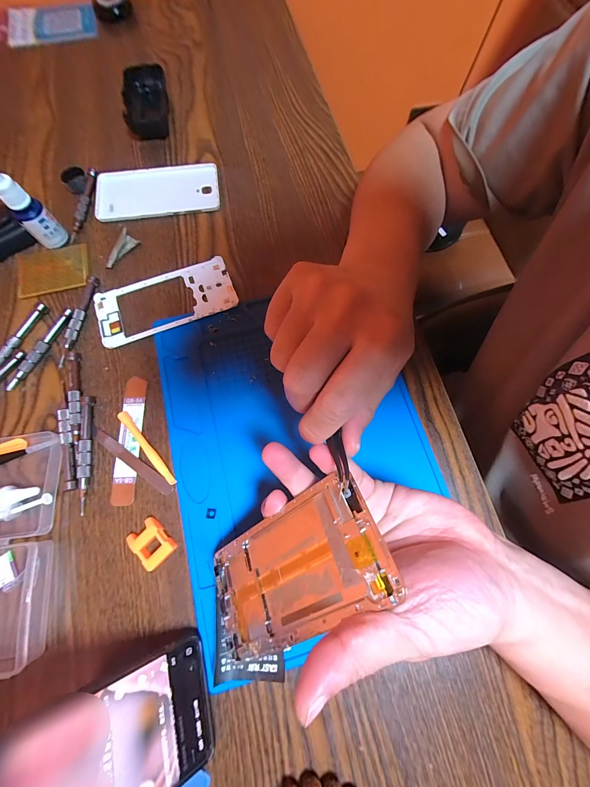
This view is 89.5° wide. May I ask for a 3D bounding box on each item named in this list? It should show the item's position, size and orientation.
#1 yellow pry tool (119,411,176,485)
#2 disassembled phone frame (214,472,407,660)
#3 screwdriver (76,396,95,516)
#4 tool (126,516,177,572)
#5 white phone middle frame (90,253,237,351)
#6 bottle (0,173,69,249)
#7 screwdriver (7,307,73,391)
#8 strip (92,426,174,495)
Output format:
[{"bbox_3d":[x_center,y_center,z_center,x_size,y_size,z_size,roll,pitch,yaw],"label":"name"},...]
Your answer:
[{"bbox_3d":[-0.136,0.050,0.271,0.009,0.006,0.083,-39,78,-12],"label":"yellow pry tool"},{"bbox_3d":[-0.006,0.111,0.186,0.138,0.004,0.067,-42,52,25],"label":"disassembled phone frame"},{"bbox_3d":[-0.188,0.052,0.268,0.010,0.010,0.103,-7,73,-3],"label":"screwdriver"},{"bbox_3d":[-0.117,0.124,0.247,0.026,0.013,0.035,-42,78,-13],"label":"tool"},{"bbox_3d":[-0.137,-0.100,0.317,0.142,0.008,0.070,-20,74,-7],"label":"white phone middle frame"},{"bbox_3d":[-0.268,-0.187,0.295,0.024,0.090,0.024,9,73,1],"label":"bottle"},{"bbox_3d":[-0.255,-0.045,0.297,0.011,0.011,0.094,24,74,6],"label":"screwdriver"},{"bbox_3d":[-0.149,0.060,0.270,0.096,0.004,0.013,34,75,9],"label":"strip"}]

